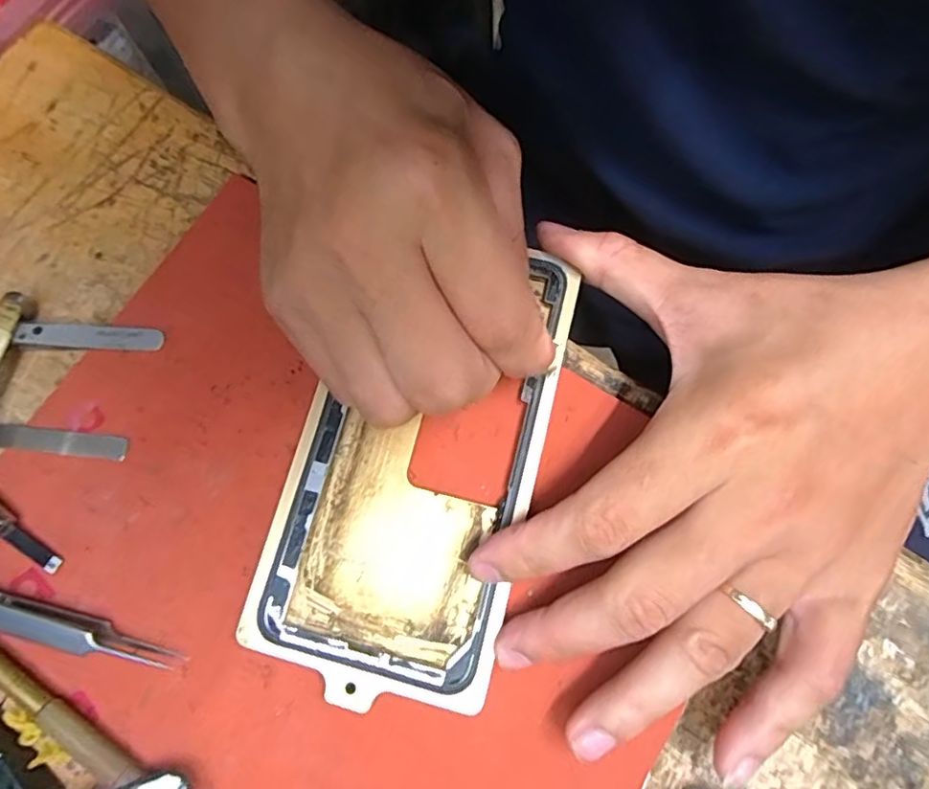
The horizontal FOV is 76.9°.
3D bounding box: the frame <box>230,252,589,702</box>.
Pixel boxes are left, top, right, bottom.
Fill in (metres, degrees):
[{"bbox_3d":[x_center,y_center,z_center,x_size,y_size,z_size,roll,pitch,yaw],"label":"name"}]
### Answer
[{"bbox_3d":[-0.018,0.022,0.209,0.085,0.015,0.157,13,73,6],"label":"frame"}]

